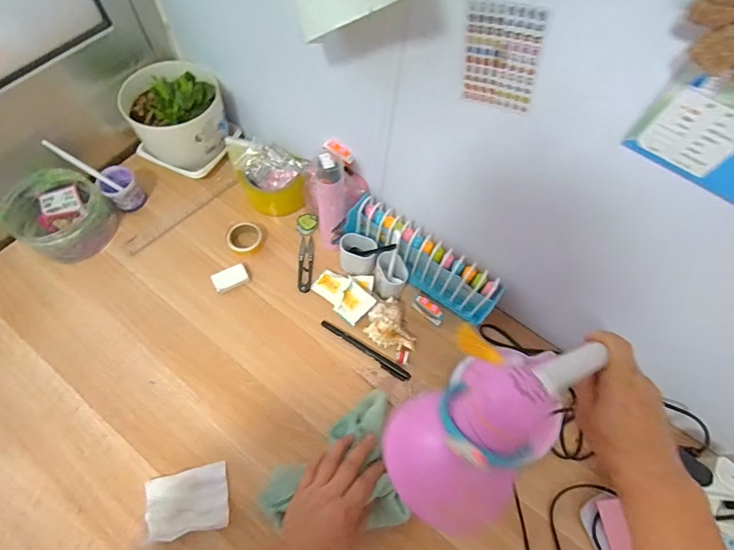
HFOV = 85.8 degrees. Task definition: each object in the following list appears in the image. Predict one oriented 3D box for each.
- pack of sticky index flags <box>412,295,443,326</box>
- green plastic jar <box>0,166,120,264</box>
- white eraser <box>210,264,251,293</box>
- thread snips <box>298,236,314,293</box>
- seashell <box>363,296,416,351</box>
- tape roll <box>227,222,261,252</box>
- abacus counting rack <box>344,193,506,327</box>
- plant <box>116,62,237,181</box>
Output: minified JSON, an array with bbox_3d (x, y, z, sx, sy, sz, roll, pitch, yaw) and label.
[{"bbox_3d":[0.085,0.049,0.551,0.047,0.036,0.012,37,69,14],"label":"pack of sticky index flags"},{"bbox_3d":[-0.436,-0.085,0.570,0.114,0.066,0.111,1,65,-2],"label":"green plastic jar"},{"bbox_3d":[-0.197,0.005,0.568,0.049,0.008,0.029,-27,69,-13],"label":"white eraser"},{"bbox_3d":[-0.092,-0.018,0.593,0.021,0.004,0.091,2,65,-1],"label":"thread snips"},{"bbox_3d":[0.035,0.067,0.538,0.069,0.039,0.068,18,66,6],"label":"seashell"},{"bbox_3d":[-0.184,-0.058,0.591,0.050,0.014,0.049,1,65,-2],"label":"tape roll"},{"bbox_3d":[0.079,-0.024,0.560,0.232,0.087,0.059,32,68,12],"label":"abacus counting rack"},{"bbox_3d":[-0.289,-0.245,0.609,0.134,0.137,0.135,34,69,13],"label":"plant"}]

